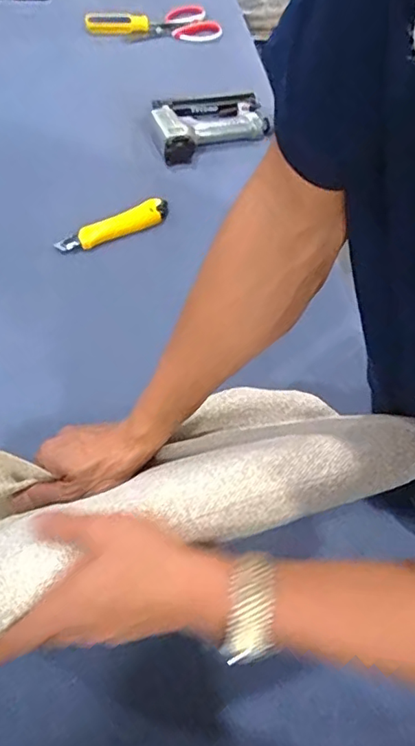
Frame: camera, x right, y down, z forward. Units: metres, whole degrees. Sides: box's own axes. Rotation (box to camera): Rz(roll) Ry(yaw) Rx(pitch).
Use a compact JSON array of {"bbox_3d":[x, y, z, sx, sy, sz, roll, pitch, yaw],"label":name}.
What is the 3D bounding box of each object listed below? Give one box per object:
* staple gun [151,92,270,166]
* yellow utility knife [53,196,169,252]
[{"bbox_3d":[0.003,-0.406,0.873,0.206,0.039,0.124,-23,63,-18],"label":"staple gun"},{"bbox_3d":[-0.126,-0.203,0.747,0.164,0.021,0.027,-28,65,-20],"label":"yellow utility knife"}]

